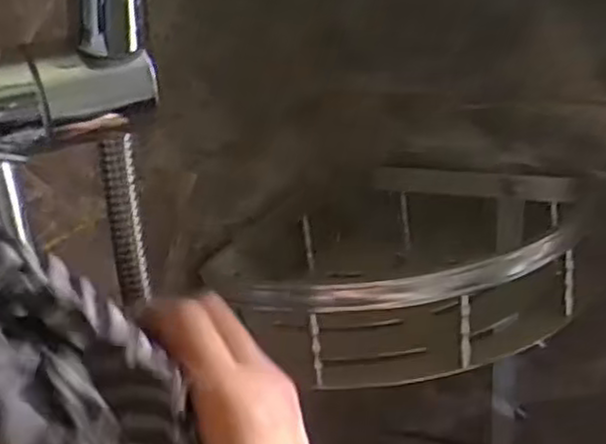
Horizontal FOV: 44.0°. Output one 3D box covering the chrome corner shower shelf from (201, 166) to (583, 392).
[{"bbox_3d":[0.077,0.030,0.544,0.223,0.075,0.195,2,23,18],"label":"chrome corner shower shelf"}]

